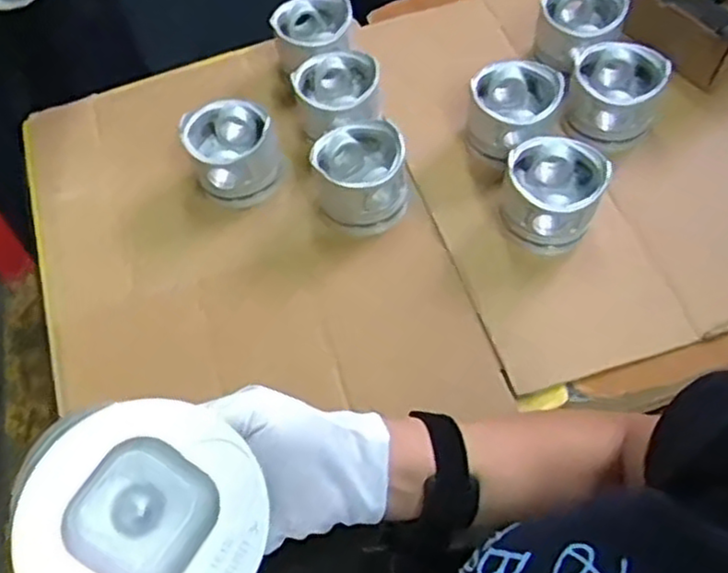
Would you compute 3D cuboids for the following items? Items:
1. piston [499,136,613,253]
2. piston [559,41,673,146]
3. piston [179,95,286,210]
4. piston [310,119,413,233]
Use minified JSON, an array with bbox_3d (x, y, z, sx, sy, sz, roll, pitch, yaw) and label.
[{"bbox_3d":[0.202,-0.103,0.784,0.098,0.074,0.102,-2,59,3],"label":"piston"},{"bbox_3d":[0.292,-0.227,0.852,0.105,0.075,0.095,22,63,16],"label":"piston"},{"bbox_3d":[-0.155,-0.164,0.852,0.098,0.074,0.113,-26,60,-11],"label":"piston"},{"bbox_3d":[-0.004,-0.129,0.820,0.105,0.075,0.112,-12,59,-3],"label":"piston"}]

